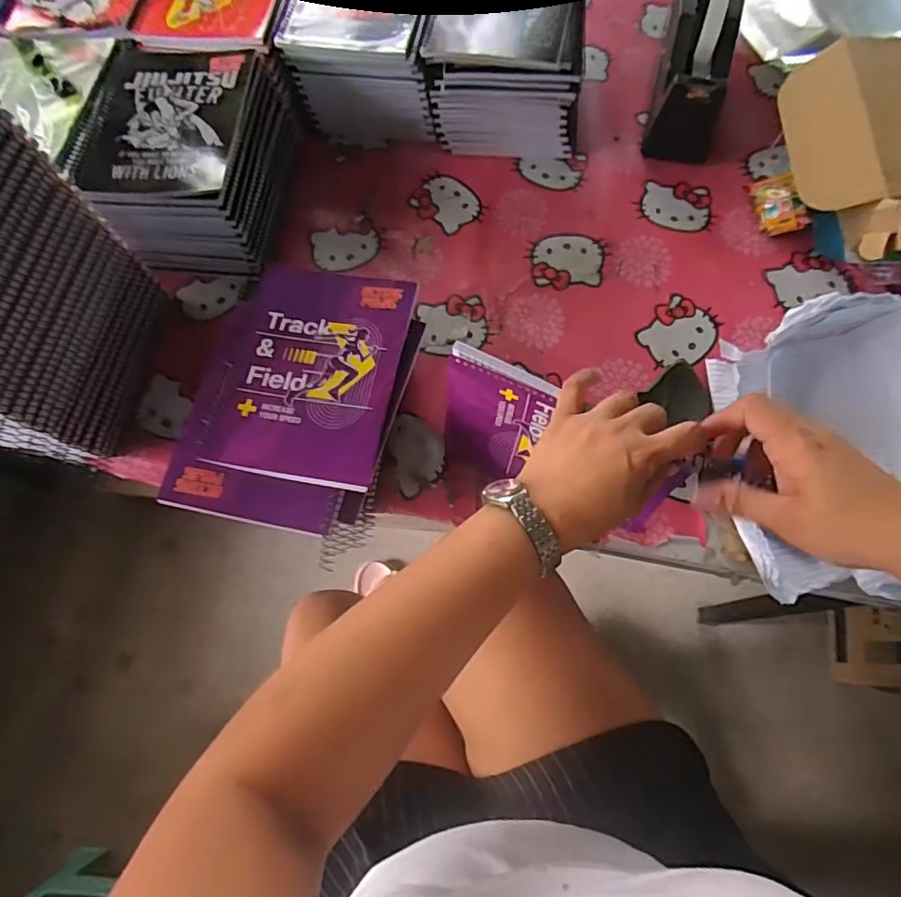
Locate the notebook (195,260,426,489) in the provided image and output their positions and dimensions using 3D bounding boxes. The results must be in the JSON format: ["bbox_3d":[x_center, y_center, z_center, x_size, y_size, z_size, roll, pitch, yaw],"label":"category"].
[{"bbox_3d":[-0.124,-0.072,0.477,0.152,0.010,0.201,10,71,6],"label":"notebook"}]

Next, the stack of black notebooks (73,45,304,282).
[{"bbox_3d":[-0.285,-0.316,0.589,0.176,0.105,0.241,4,70,4],"label":"stack of black notebooks"}]

